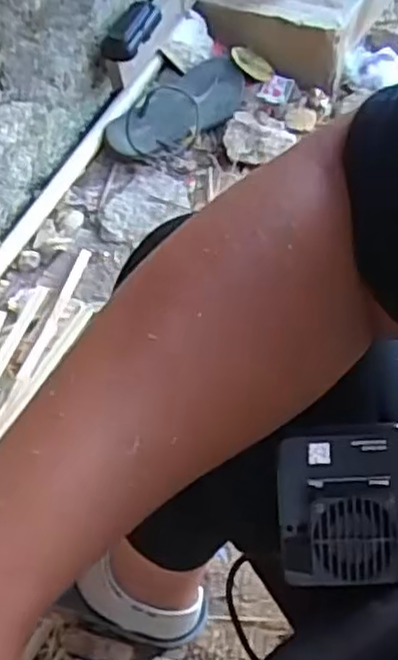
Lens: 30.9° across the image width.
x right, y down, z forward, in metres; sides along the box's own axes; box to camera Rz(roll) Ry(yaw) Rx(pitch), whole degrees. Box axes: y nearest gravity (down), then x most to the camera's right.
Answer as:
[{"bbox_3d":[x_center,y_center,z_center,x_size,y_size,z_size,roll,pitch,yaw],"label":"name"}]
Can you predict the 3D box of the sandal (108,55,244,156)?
[{"bbox_3d":[-0.028,-0.318,1.037,0.227,0.065,0.077,-29,59,-16],"label":"sandal"}]

